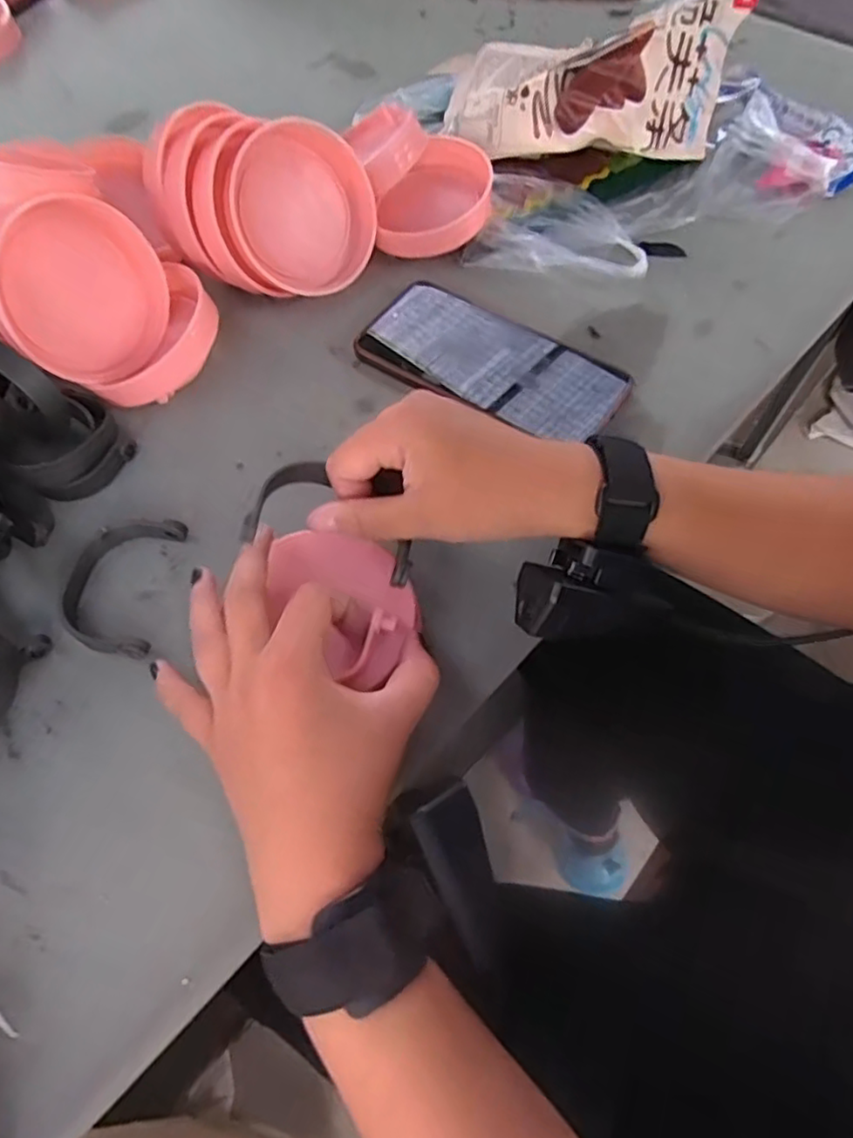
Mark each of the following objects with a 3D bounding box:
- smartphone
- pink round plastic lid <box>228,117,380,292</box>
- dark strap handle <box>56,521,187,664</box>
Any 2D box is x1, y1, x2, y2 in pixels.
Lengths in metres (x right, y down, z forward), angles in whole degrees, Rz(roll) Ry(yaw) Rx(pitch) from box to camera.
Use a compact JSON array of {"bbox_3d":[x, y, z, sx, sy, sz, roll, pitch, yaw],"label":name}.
[{"bbox_3d":[0.042,-0.132,0.402,0.161,0.016,0.075,29,66,15],"label":"smartphone"},{"bbox_3d":[-0.079,-0.233,0.416,0.091,0.095,0.020,-6,23,-20],"label":"pink round plastic lid"},{"bbox_3d":[-0.161,0.009,0.334,0.052,0.015,0.076,5,63,3],"label":"dark strap handle"}]

